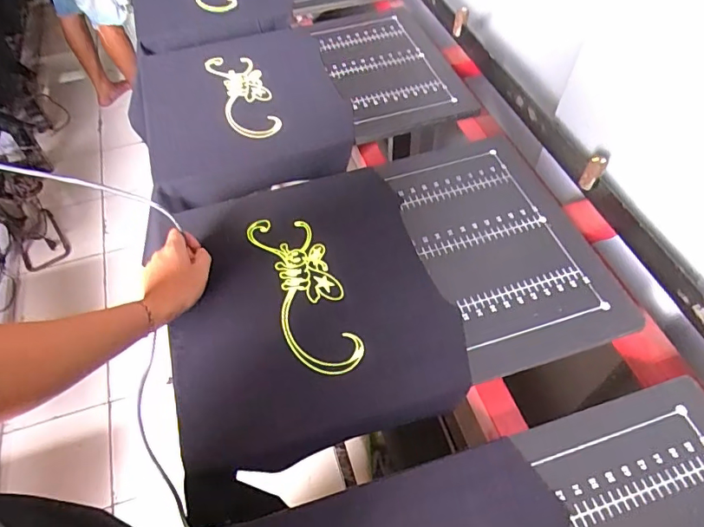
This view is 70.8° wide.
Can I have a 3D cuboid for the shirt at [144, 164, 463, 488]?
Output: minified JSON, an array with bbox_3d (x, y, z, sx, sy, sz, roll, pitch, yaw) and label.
[{"bbox_3d":[-0.075,0.045,0.708,0.372,0.030,0.426,-16,54,-10],"label":"shirt"}]

